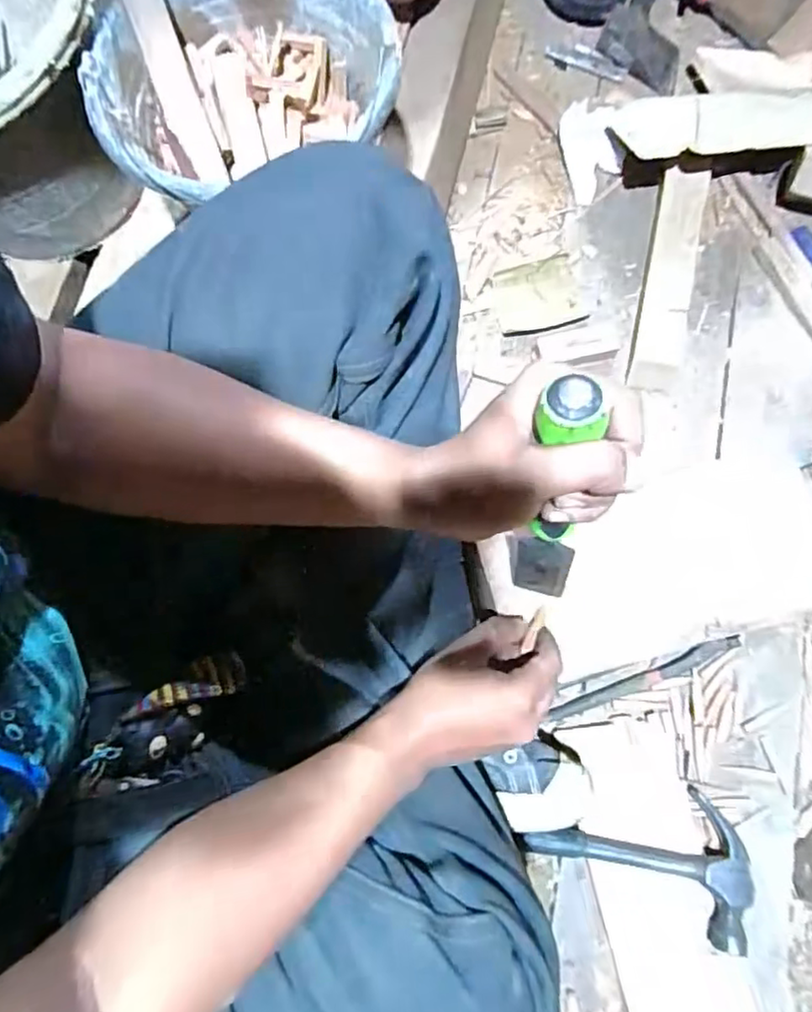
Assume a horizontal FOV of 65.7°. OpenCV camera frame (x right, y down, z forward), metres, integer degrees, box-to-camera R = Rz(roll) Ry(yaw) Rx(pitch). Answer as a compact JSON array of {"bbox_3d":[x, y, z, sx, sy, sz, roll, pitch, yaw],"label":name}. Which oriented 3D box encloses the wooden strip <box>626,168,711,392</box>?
[{"bbox_3d":[0.307,-0.265,0.733,0.058,0.018,0.269,14,80,-4],"label":"wooden strip"}]

